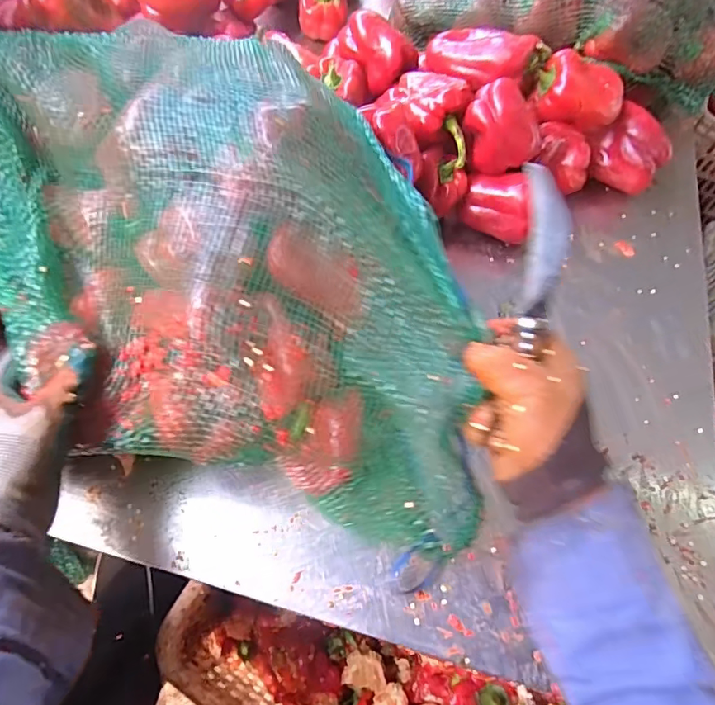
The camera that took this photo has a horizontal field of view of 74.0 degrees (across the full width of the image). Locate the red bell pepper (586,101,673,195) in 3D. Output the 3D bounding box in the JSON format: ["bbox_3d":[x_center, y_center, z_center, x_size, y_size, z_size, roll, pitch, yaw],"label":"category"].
[{"bbox_3d":[0.355,-0.259,0.633,0.079,0.085,0.090,-35,71,-18],"label":"red bell pepper"}]

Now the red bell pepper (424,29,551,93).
[{"bbox_3d":[0.155,-0.365,0.597,0.152,0.052,0.064,16,63,20],"label":"red bell pepper"}]

